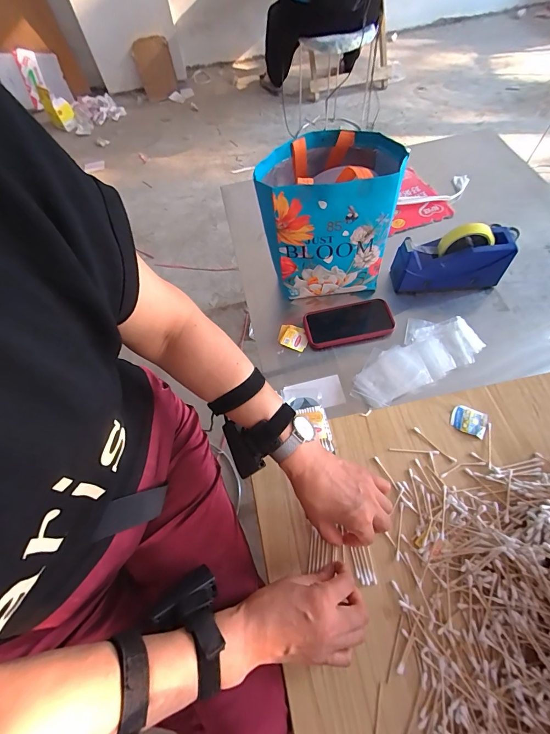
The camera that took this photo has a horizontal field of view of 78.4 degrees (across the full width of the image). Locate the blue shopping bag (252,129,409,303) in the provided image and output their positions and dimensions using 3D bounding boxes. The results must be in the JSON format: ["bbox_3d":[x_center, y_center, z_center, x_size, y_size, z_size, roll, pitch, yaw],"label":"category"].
[{"bbox_3d":[0.095,-0.282,0.650,0.224,0.242,0.179,-2,62,3],"label":"blue shopping bag"}]

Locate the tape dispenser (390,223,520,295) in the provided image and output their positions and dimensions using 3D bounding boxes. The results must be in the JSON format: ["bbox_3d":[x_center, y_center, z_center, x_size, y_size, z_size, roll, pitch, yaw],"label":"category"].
[{"bbox_3d":[0.344,-0.210,0.660,0.207,0.123,0.068,-4,62,2],"label":"tape dispenser"}]

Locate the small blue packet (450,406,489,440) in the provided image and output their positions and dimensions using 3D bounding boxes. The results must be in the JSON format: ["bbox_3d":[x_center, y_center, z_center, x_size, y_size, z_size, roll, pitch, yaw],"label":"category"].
[{"bbox_3d":[0.294,0.081,0.511,0.050,0.004,0.041,24,66,15],"label":"small blue packet"}]

